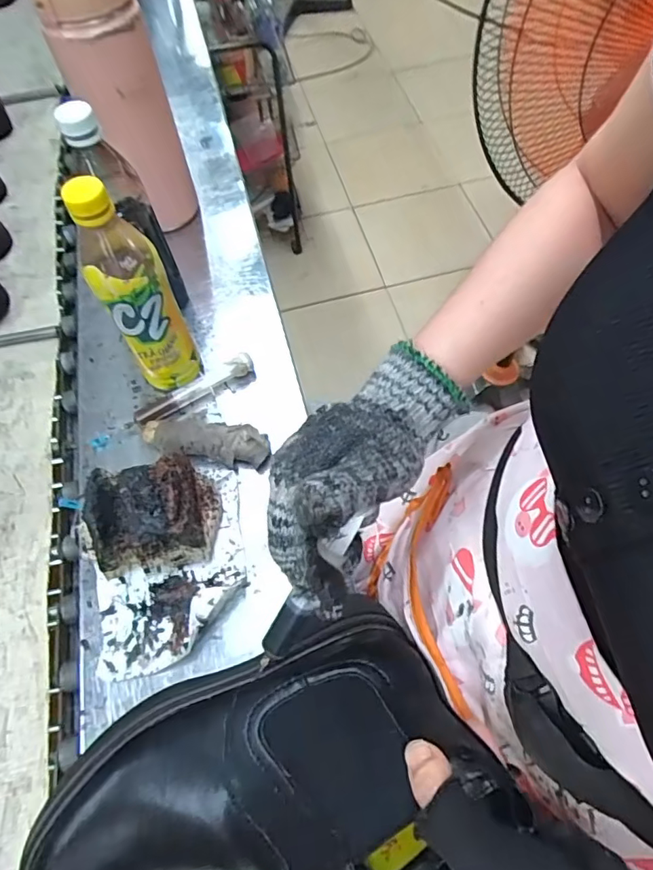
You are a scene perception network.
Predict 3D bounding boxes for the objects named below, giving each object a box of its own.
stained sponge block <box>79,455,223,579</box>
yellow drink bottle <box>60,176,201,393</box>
[{"bbox_3d":[-0.138,0.066,0.416,0.088,0.086,0.081,-16,62,-6],"label":"stained sponge block"},{"bbox_3d":[-0.165,-0.118,0.448,0.058,0.220,0.057,-24,63,-10],"label":"yellow drink bottle"}]

